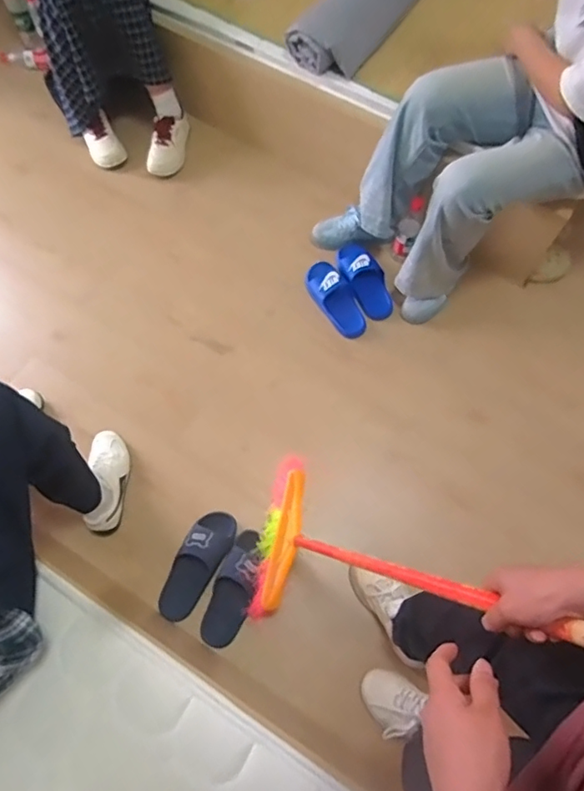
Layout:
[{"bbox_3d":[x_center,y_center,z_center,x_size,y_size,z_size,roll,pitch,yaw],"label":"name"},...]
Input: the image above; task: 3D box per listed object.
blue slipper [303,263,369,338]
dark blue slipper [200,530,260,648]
[{"bbox_3d":[0.136,-0.311,1.676,0.128,0.074,0.290,-25,69,-8],"label":"blue slipper"},{"bbox_3d":[-0.138,0.480,1.315,0.110,0.066,0.286,19,69,9],"label":"dark blue slipper"}]

